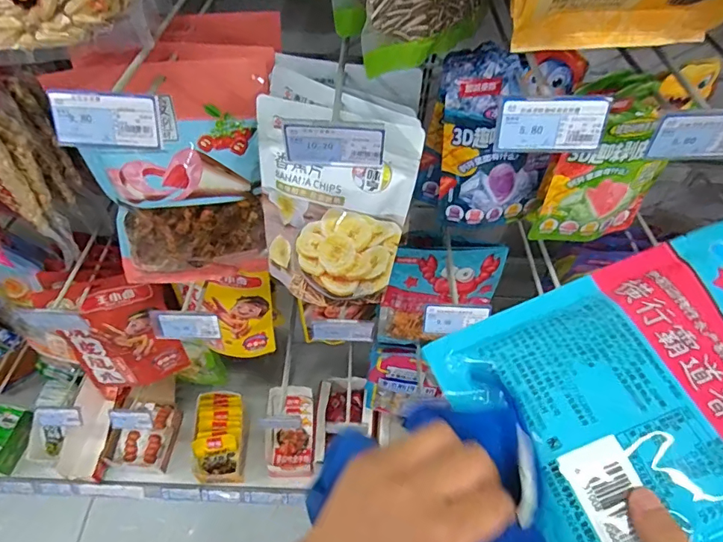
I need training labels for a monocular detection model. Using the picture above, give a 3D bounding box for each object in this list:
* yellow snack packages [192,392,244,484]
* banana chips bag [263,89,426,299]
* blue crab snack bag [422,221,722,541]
[{"bbox_3d":[-0.348,0.413,1.176,0.115,0.138,0.174,3,53,0],"label":"yellow snack packages"},{"bbox_3d":[-0.030,-0.059,0.501,0.157,0.205,0.074,7,53,3],"label":"banana chips bag"},{"bbox_3d":[0.191,0.067,0.273,0.254,0.022,0.172,-20,57,-4],"label":"blue crab snack bag"}]

